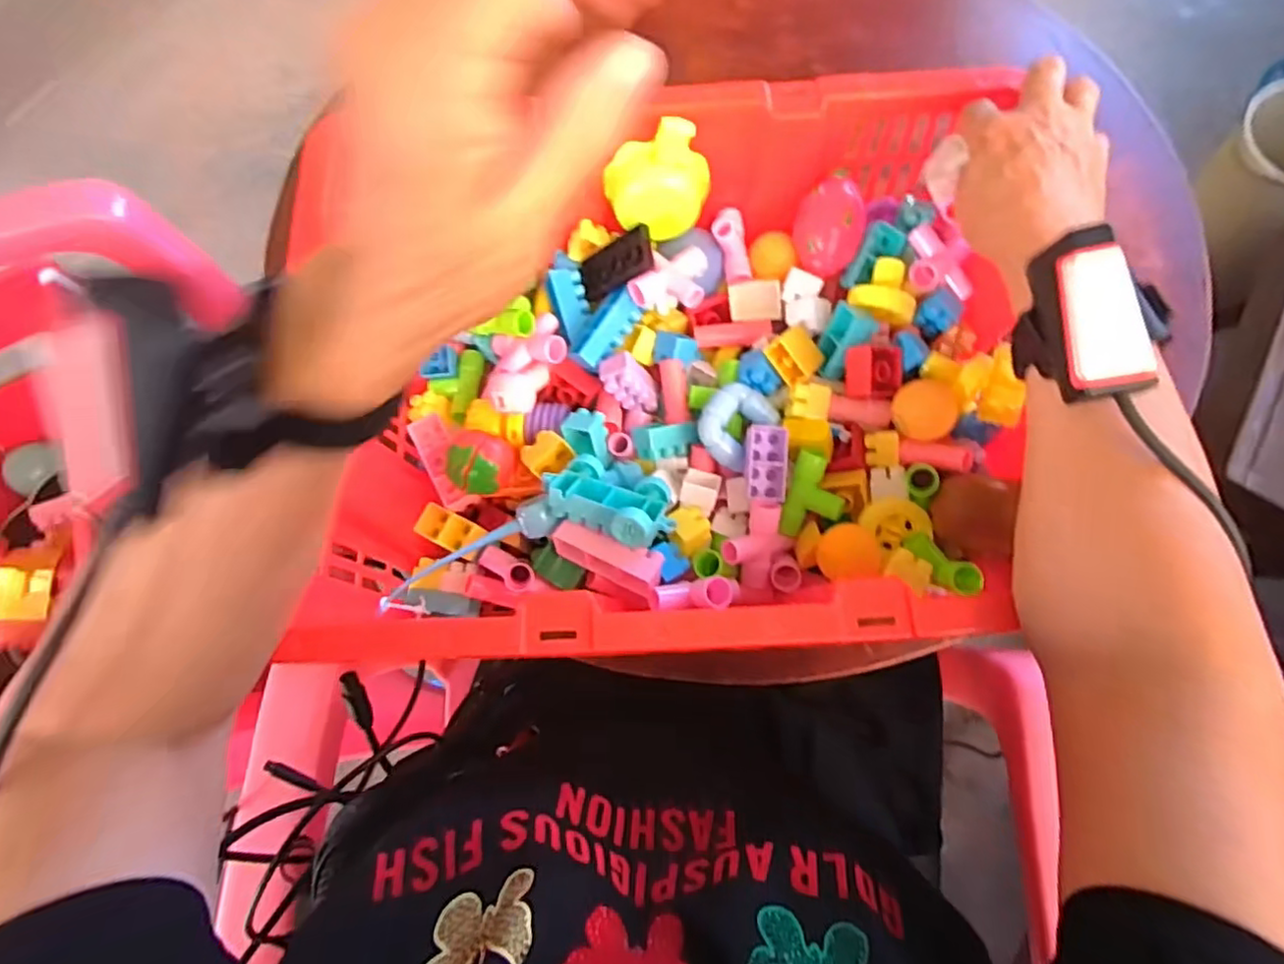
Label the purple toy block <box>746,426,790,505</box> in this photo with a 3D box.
[{"bbox_3d":[0.083,-0.013,0.430,0.027,0.011,0.050,3,85,-4],"label":"purple toy block"}]

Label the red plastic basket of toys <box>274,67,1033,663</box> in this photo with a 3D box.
[{"bbox_3d":[0.013,-0.072,0.430,0.409,0.128,0.306,-5,70,0],"label":"red plastic basket of toys"}]

